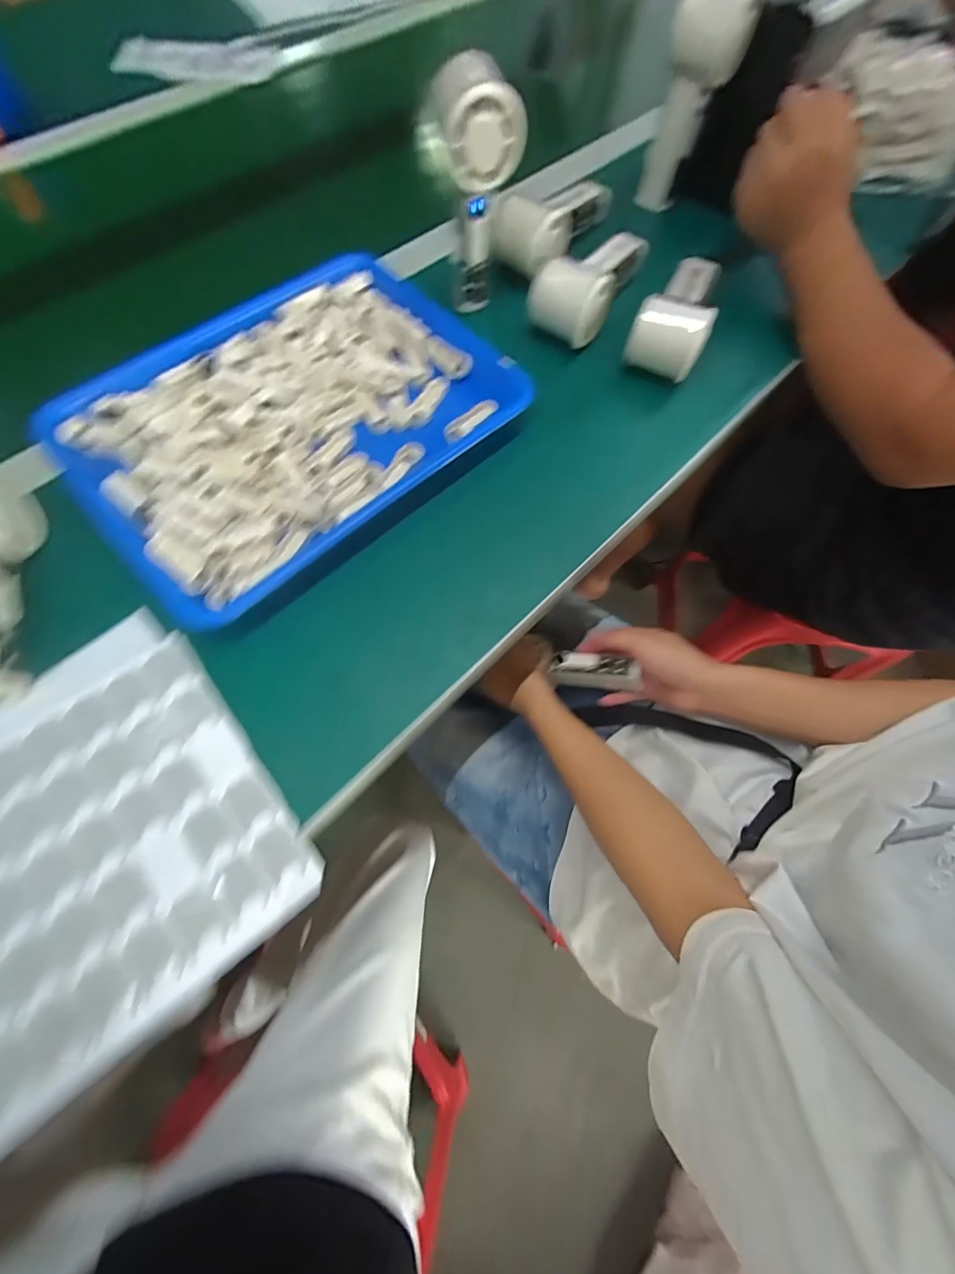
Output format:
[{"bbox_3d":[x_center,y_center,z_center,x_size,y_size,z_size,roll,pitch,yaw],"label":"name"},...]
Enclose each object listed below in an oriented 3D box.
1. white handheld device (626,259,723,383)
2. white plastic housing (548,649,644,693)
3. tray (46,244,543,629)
[{"bbox_3d":[0.200,-0.321,0.430,0.065,0.051,0.143,26,70,8],"label":"white handheld device"},{"bbox_3d":[0.128,0.035,0.482,0.092,0.031,0.030,5,67,29],"label":"white plastic housing"},{"bbox_3d":[-0.150,-0.184,0.368,0.331,0.029,0.236,-40,76,-15],"label":"tray"}]

